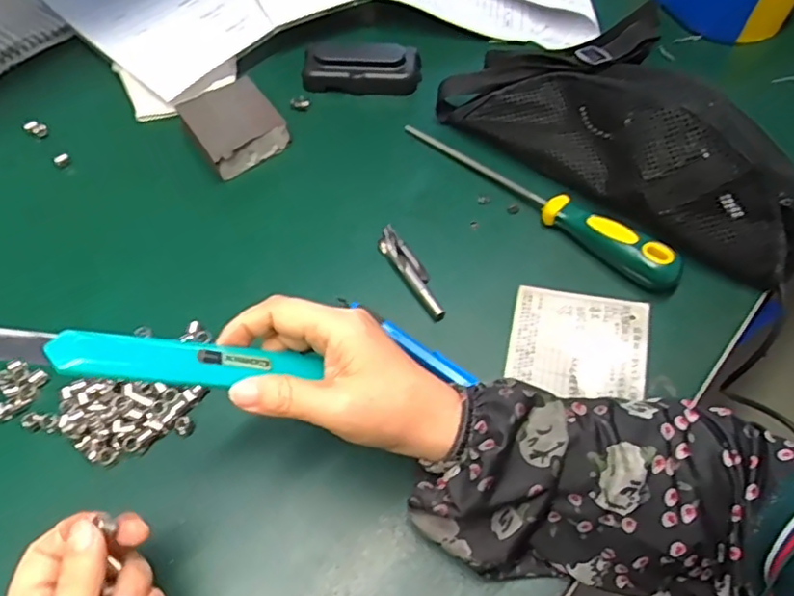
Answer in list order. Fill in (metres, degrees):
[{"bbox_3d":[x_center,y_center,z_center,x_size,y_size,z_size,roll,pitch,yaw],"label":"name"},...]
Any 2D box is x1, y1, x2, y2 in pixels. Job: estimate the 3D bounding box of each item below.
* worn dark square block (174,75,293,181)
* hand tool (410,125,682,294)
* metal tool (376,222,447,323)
[{"bbox_3d":[-0.138,-0.145,0.500,0.070,0.026,0.079,-33,63,-18],"label":"worn dark square block"},{"bbox_3d":[0.105,-0.082,0.451,0.021,0.033,0.240,-40,66,-21],"label":"hand tool"},{"bbox_3d":[0.012,-0.020,0.427,0.018,0.010,0.085,-29,62,-16],"label":"metal tool"}]

